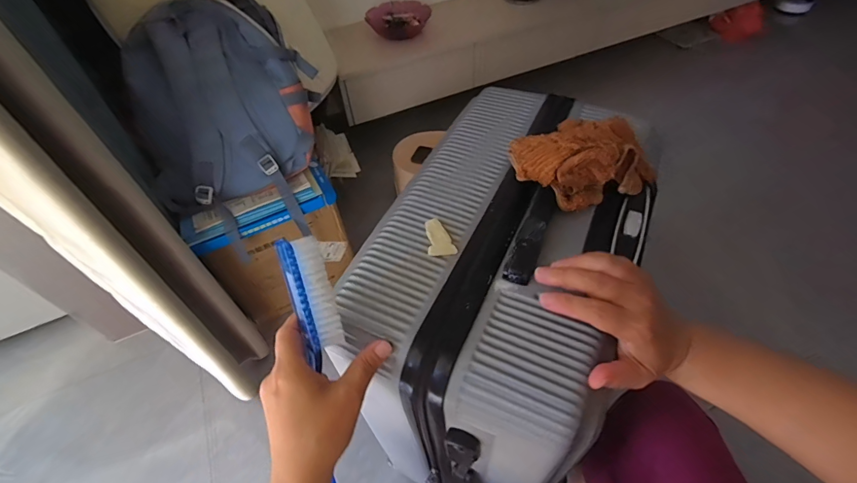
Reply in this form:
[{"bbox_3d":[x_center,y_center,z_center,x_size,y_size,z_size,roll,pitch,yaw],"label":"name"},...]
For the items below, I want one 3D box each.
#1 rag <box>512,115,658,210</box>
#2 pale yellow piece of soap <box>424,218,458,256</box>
[{"bbox_3d":[0.168,-0.099,0.440,0.144,0.058,0.106,-20,53,-12],"label":"rag"},{"bbox_3d":[0.012,-0.006,0.417,0.027,0.004,0.048,-6,51,-1],"label":"pale yellow piece of soap"}]

